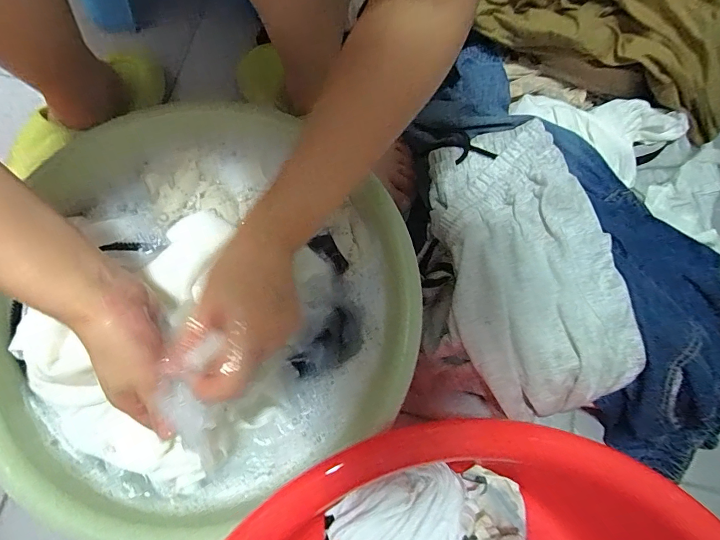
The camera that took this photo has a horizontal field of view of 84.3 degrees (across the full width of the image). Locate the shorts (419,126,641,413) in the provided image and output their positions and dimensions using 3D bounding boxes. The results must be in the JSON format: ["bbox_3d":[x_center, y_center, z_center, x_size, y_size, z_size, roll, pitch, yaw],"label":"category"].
[{"bbox_3d":[0.163,-0.008,0.405,0.158,0.067,0.286,-12,77,-4],"label":"shorts"}]

